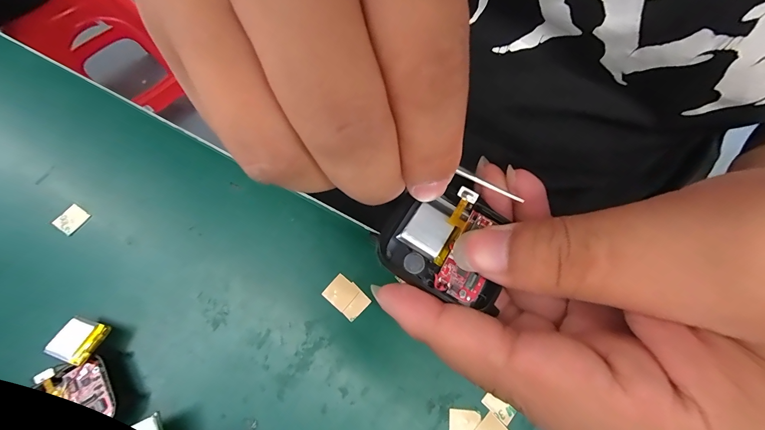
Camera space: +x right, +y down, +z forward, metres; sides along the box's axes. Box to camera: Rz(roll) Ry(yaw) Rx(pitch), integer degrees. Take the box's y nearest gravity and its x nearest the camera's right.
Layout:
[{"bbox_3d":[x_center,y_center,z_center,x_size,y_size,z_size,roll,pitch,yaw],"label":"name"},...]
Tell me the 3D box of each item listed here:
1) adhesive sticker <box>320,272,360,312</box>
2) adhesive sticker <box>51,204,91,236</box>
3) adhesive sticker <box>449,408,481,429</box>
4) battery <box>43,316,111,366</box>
[{"bbox_3d":[-0.023,0.042,0.178,0.015,0.004,0.015,38,71,13],"label":"adhesive sticker"},{"bbox_3d":[-0.184,0.003,0.192,0.013,0.005,0.015,32,72,12],"label":"adhesive sticker"},{"bbox_3d":[0.039,0.100,0.152,0.014,0.004,0.015,6,67,2],"label":"adhesive sticker"},{"bbox_3d":[-0.146,0.060,0.156,0.020,0.004,0.019,15,54,1],"label":"battery"}]

